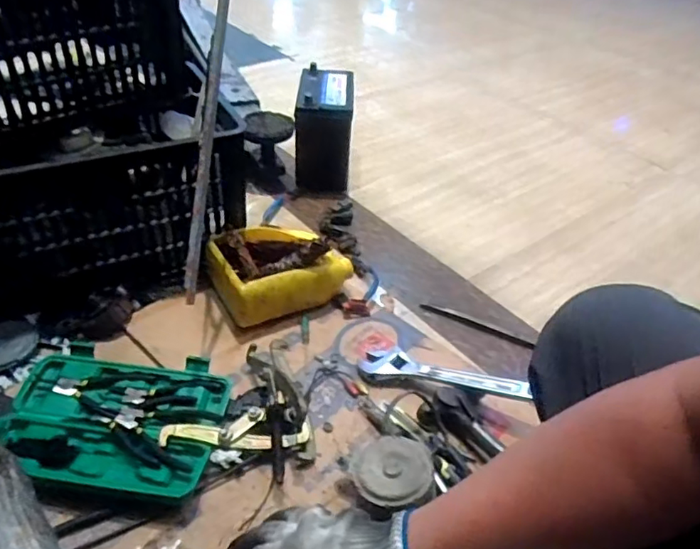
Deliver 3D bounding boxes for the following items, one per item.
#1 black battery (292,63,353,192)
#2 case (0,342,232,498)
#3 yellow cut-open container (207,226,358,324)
[{"bbox_3d":[-0.059,-0.345,1.342,0.125,0.208,0.219,4,40,-2],"label":"black battery"},{"bbox_3d":[-0.322,0.193,0.766,0.284,0.038,0.211,8,40,3],"label":"case"},{"bbox_3d":[-0.122,-0.016,0.980,0.220,0.119,0.175,-22,47,-29],"label":"yellow cut-open container"}]

